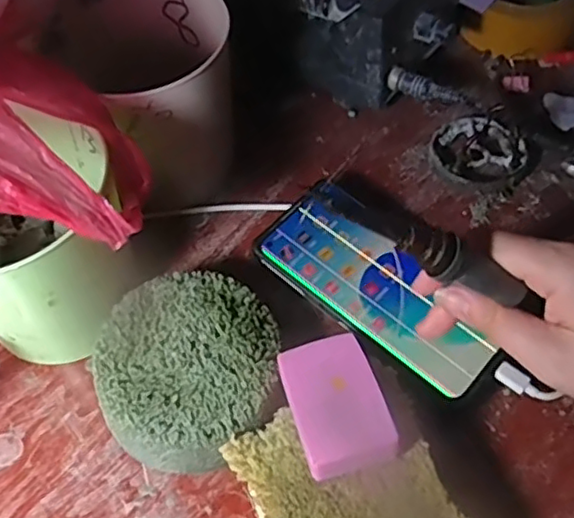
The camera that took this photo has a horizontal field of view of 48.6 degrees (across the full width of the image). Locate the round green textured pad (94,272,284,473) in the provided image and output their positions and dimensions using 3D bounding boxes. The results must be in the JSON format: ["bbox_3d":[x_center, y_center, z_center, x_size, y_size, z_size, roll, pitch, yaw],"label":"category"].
[{"bbox_3d":[-0.053,0.063,0.357,0.097,0.043,0.101,-1,58,2],"label":"round green textured pad"}]

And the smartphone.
[{"bbox_3d":[0.058,0.013,0.387,0.152,0.010,0.072,37,66,22],"label":"smartphone"}]

